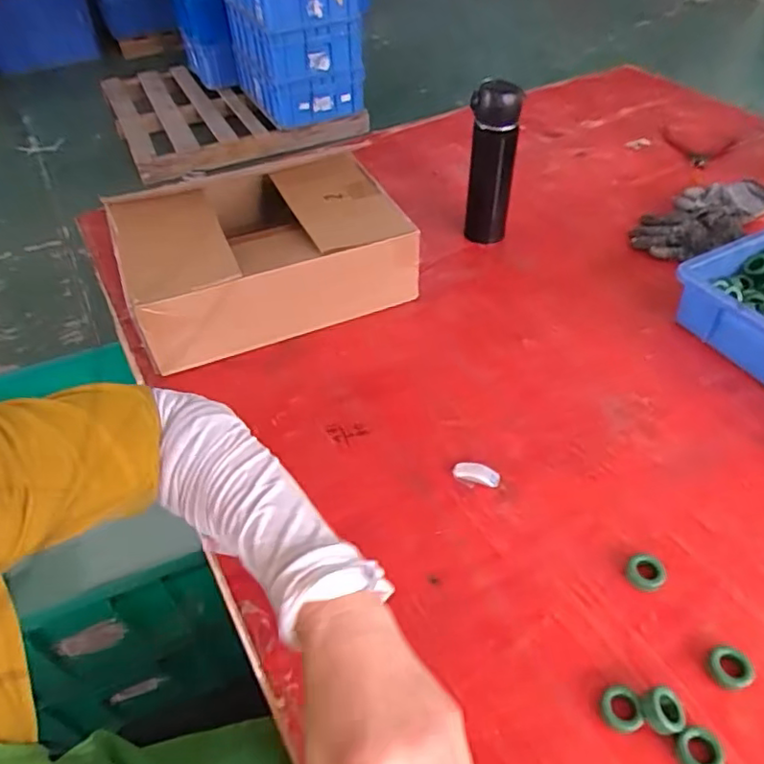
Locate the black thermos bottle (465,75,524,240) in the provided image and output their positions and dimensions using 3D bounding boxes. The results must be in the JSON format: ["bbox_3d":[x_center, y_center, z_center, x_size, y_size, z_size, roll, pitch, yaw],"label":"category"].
[{"bbox_3d":[0.154,-0.300,0.846,0.059,0.208,0.058,16,49,18],"label":"black thermos bottle"}]

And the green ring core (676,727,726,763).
[{"bbox_3d":[0.227,0.264,0.435,0.030,0.012,0.030,-1,45,2],"label":"green ring core"}]

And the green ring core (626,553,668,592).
[{"bbox_3d":[0.230,0.166,0.531,0.032,0.012,0.030,-1,45,2],"label":"green ring core"}]

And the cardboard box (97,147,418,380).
[{"bbox_3d":[-0.143,-0.154,0.771,0.333,0.130,0.229,-19,48,-15],"label":"cardboard box"}]

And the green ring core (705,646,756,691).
[{"bbox_3d":[0.273,0.224,0.477,0.029,0.015,0.032,-22,48,-18],"label":"green ring core"}]

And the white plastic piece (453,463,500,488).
[{"bbox_3d":[0.095,0.091,0.610,0.045,0.007,0.019,10,47,13],"label":"white plastic piece"}]

